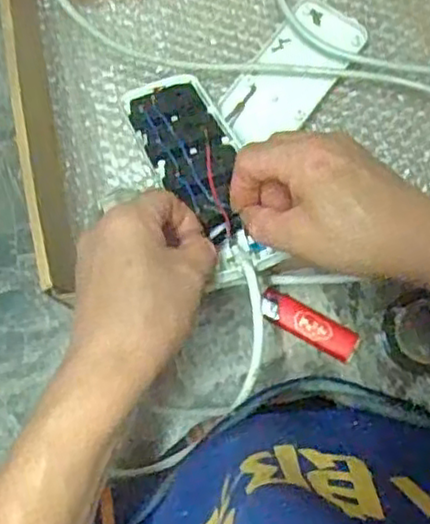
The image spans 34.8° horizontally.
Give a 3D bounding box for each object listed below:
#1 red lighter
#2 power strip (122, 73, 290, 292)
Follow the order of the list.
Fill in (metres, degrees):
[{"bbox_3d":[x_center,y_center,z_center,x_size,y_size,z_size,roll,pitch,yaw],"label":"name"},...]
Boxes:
[{"bbox_3d":[0.073,0.048,0.533,0.081,0.010,0.024,30,81,6],"label":"red lighter"},{"bbox_3d":[-0.013,-0.073,0.492,0.065,0.019,0.210,-20,54,-3],"label":"power strip"}]

